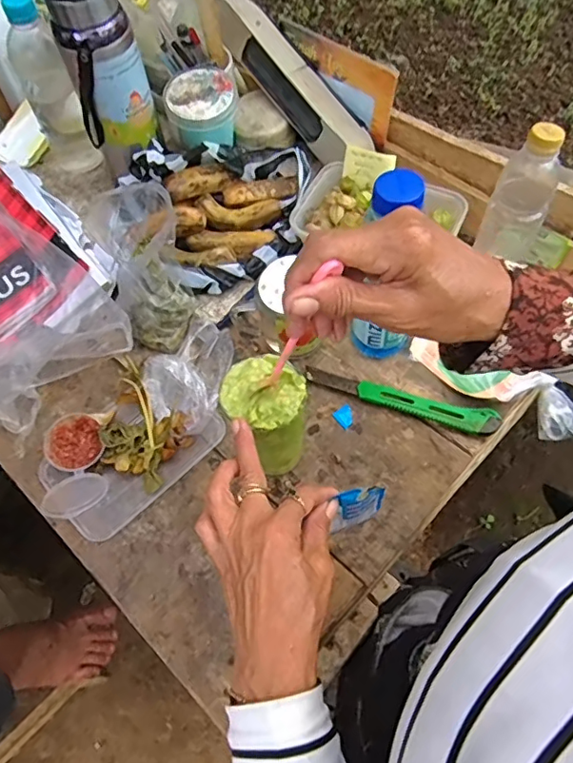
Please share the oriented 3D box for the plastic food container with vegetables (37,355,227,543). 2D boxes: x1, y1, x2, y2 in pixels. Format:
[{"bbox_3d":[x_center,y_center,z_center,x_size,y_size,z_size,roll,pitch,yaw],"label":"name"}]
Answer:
[{"bbox_3d":[-0.167,0.050,0.531,0.140,0.042,0.187,40,71,21],"label":"plastic food container with vegetables"}]

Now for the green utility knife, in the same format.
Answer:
[{"bbox_3d":[0.115,0.021,0.546,0.196,0.016,0.032,13,64,10],"label":"green utility knife"}]

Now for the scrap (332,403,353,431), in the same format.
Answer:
[{"bbox_3d":[0.061,0.036,0.549,0.020,0.004,0.022,-34,66,-14],"label":"scrap"}]

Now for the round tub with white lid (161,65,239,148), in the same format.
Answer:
[{"bbox_3d":[-0.099,-0.323,0.634,0.081,0.054,0.082,-5,63,1],"label":"round tub with white lid"}]

